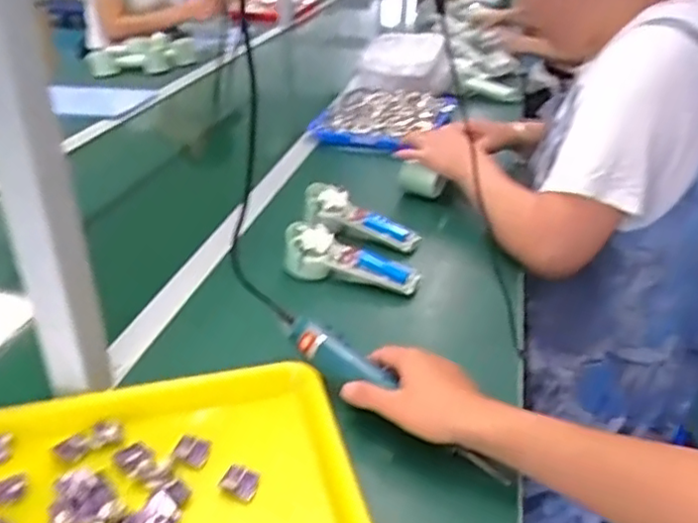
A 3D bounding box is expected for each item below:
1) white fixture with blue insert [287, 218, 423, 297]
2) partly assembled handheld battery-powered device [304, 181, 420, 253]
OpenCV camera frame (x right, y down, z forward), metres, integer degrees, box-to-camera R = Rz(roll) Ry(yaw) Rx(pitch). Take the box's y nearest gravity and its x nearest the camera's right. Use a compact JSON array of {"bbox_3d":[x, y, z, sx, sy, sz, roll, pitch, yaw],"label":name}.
[{"bbox_3d":[0.003,-0.005,0.821,0.174,0.061,0.047,9,31,14],"label":"white fixture with blue insert"},{"bbox_3d":[0.013,-0.059,0.921,0.180,0.051,0.057,26,36,15],"label":"partly assembled handheld battery-powered device"}]

